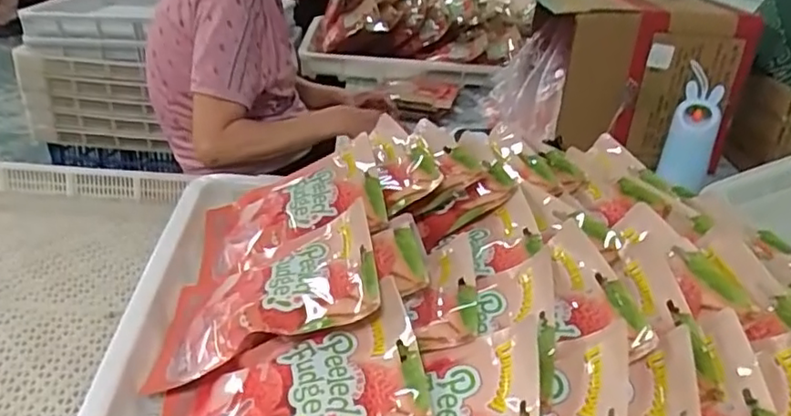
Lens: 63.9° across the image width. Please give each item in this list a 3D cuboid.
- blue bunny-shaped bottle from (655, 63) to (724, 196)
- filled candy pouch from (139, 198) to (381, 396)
[{"bbox_3d":[0.499,-0.124,1.070,0.076,0.191,0.056,17,30,22],"label":"blue bunny-shaped bottle"},{"bbox_3d":[-0.116,0.075,0.558,0.204,0.023,0.148,-24,29,6],"label":"filled candy pouch"}]

